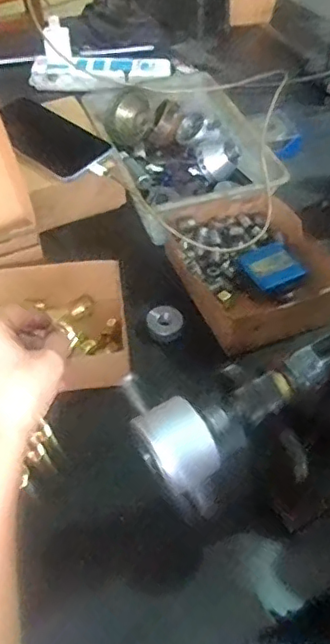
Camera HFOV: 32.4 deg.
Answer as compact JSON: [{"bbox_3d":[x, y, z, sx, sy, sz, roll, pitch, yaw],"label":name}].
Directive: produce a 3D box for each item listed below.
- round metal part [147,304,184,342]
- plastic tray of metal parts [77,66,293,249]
[{"bbox_3d":[0.002,-0.001,0.565,0.036,0.008,0.035,-39,91,-29],"label":"round metal part"},{"bbox_3d":[0.016,-0.211,0.687,0.174,0.063,0.249,-16,54,-13],"label":"plastic tray of metal parts"}]

